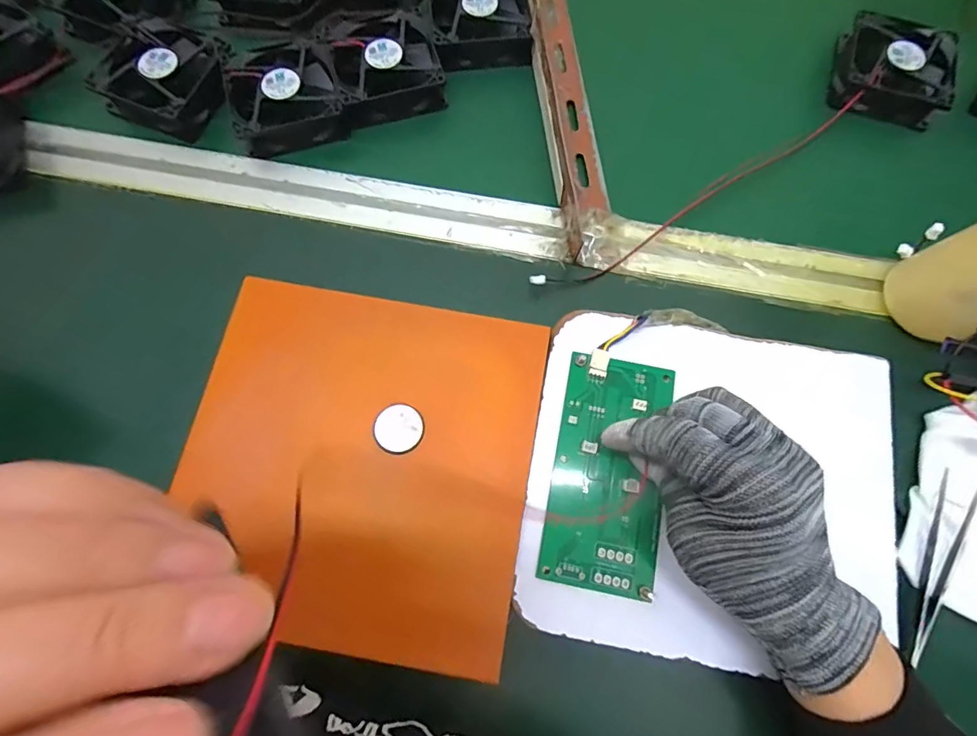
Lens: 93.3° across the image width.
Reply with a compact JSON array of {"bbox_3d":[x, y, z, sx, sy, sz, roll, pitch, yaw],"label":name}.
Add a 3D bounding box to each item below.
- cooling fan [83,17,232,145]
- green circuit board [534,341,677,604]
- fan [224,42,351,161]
[{"bbox_3d":[-0.246,-0.227,0.354,0.095,0.021,0.080,28,74,9],"label":"cooling fan"},{"bbox_3d":[0.071,0.060,0.273,0.065,0.007,0.134,9,76,1],"label":"green circuit board"},{"bbox_3d":[-0.157,-0.209,0.352,0.080,0.024,0.084,-25,73,-7],"label":"fan"}]

